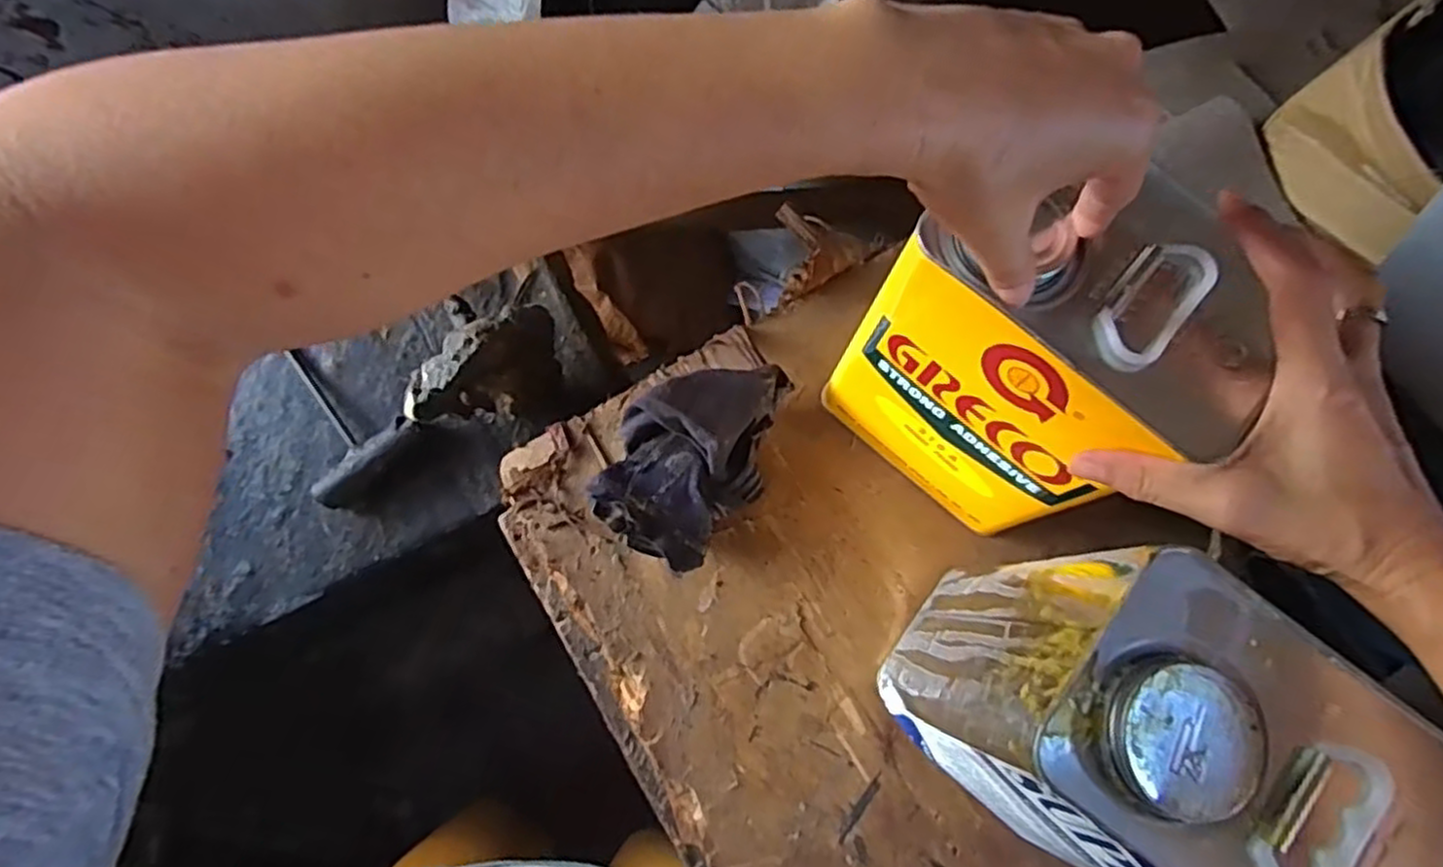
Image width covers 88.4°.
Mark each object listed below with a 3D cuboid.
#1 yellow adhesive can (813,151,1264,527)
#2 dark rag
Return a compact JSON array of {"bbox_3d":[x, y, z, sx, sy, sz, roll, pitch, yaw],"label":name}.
[{"bbox_3d":[0.159,-0.036,0.411,0.143,0.213,0.096,42,77,12],"label":"yellow adhesive can"},{"bbox_3d":[-0.016,0.011,0.482,0.092,0.066,0.145,36,76,10],"label":"dark rag"}]

